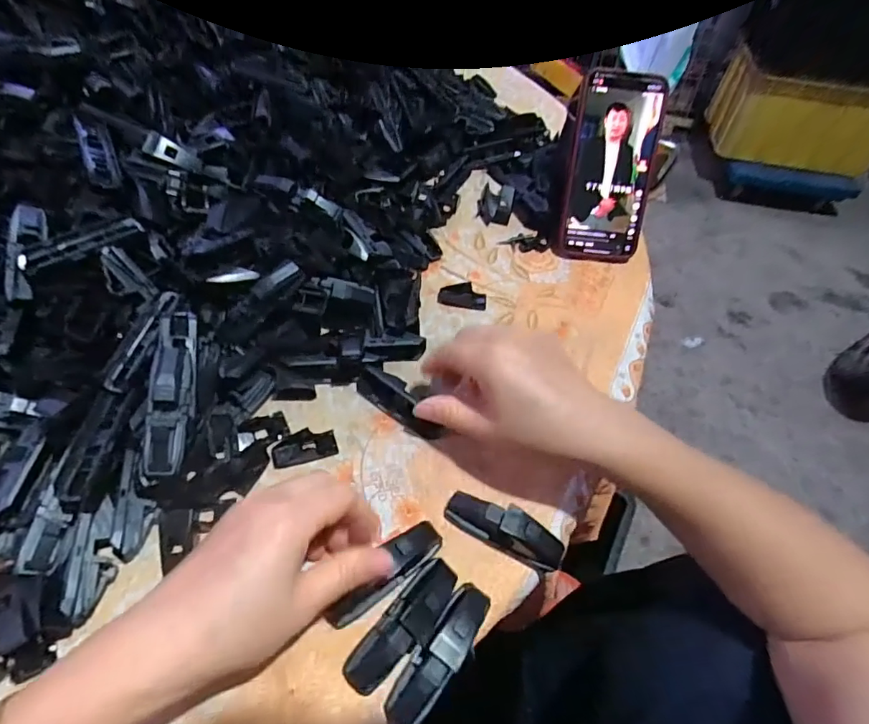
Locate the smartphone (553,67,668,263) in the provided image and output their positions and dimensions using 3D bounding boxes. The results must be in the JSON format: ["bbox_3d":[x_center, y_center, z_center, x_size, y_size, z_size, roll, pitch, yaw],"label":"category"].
[{"bbox_3d":[0.160,-0.173,0.444,0.078,0.157,0.016,7,19,4],"label":"smartphone"}]

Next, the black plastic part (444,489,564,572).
[{"bbox_3d":[0.044,0.101,0.302,0.074,0.023,0.021,24,56,12],"label":"black plastic part"}]

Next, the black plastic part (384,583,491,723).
[{"bbox_3d":[0.002,0.155,0.257,0.023,0.021,0.083,34,58,18],"label":"black plastic part"}]

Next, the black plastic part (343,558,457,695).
[{"bbox_3d":[-0.015,0.140,0.262,0.026,0.022,0.075,36,59,19],"label":"black plastic part"}]

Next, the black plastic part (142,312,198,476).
[{"bbox_3d":[-0.155,0.015,0.288,0.022,0.029,0.097,-2,69,-7],"label":"black plastic part"}]

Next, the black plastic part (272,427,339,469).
[{"bbox_3d":[-0.088,0.057,0.330,0.041,0.006,0.021,-13,57,-14],"label":"black plastic part"}]

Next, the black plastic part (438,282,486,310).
[{"bbox_3d":[0.025,-0.058,0.425,0.041,0.014,0.017,10,54,2],"label":"black plastic part"}]

